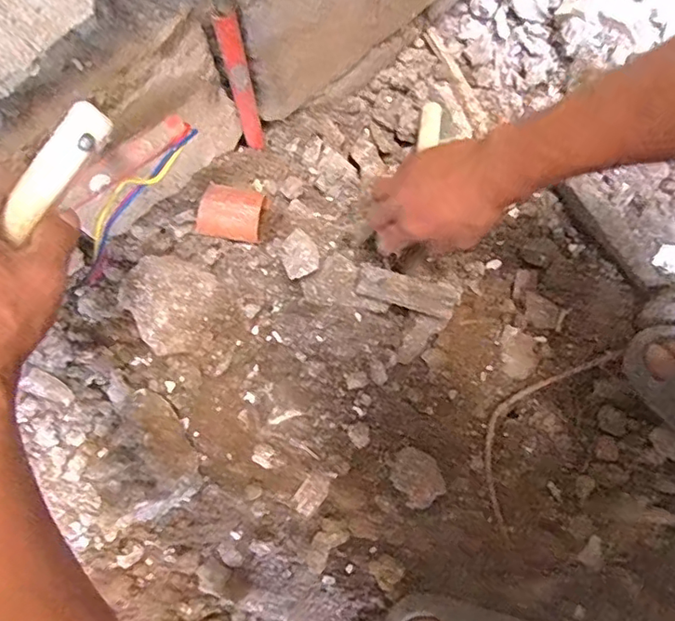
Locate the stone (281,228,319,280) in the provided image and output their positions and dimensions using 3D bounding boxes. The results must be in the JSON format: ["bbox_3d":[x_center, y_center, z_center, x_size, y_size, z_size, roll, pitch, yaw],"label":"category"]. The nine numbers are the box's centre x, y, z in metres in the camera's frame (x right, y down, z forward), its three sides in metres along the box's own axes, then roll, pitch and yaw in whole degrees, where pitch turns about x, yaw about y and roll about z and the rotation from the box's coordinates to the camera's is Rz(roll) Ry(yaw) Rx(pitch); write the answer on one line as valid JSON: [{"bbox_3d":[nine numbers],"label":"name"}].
[{"bbox_3d":[-0.043,-0.064,0.608,0.039,0.017,0.059,-23,66,11],"label":"stone"}]

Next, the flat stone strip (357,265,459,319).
[{"bbox_3d":[0.074,-0.021,0.576,0.106,0.019,0.034,15,77,2],"label":"flat stone strip"}]

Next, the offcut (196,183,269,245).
[{"bbox_3d":[-0.117,-0.113,0.608,0.068,0.043,0.059,12,77,1],"label":"offcut"}]

